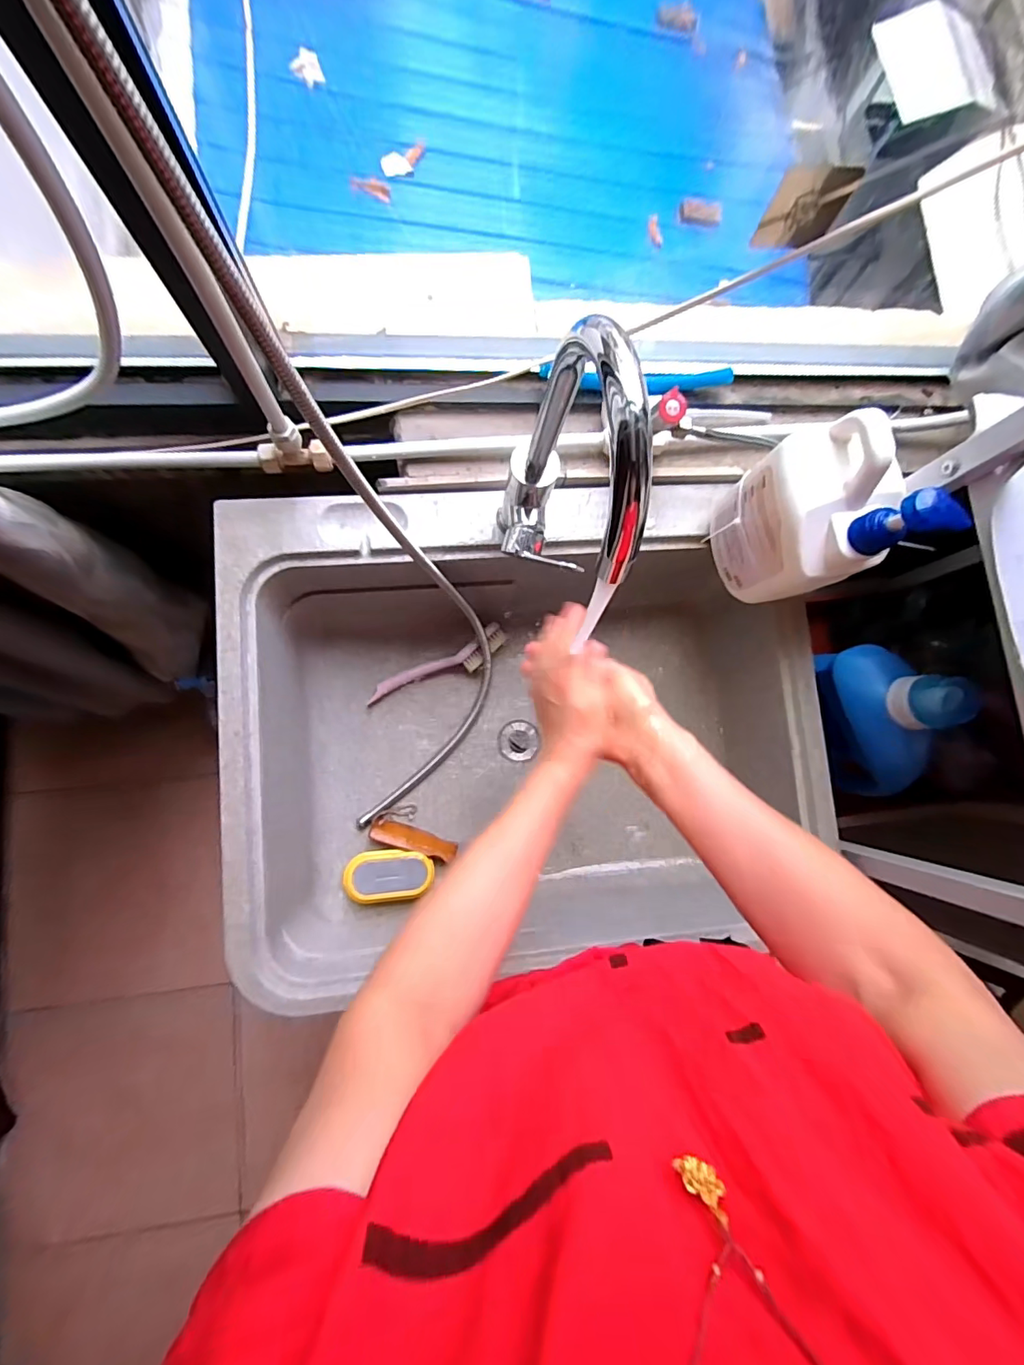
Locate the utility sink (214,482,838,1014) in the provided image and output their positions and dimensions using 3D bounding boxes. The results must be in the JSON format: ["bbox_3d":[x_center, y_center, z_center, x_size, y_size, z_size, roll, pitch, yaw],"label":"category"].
[{"bbox_3d":[0.018,0.054,0.675,0.677,0.221,0.541,-4,83,-6],"label":"utility sink"}]

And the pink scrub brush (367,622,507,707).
[{"bbox_3d":[-0.106,-0.019,0.746,0.220,0.033,0.046,-28,86,-8],"label":"pink scrub brush"}]

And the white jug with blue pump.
[{"bbox_3d":[0.308,-0.169,0.499,0.113,0.197,0.142,-21,85,-8],"label":"white jug with blue pump"}]

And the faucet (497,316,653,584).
[{"bbox_3d":[0.036,-0.146,0.415,0.050,0.294,0.183,-5,84,-6],"label":"faucet"}]

